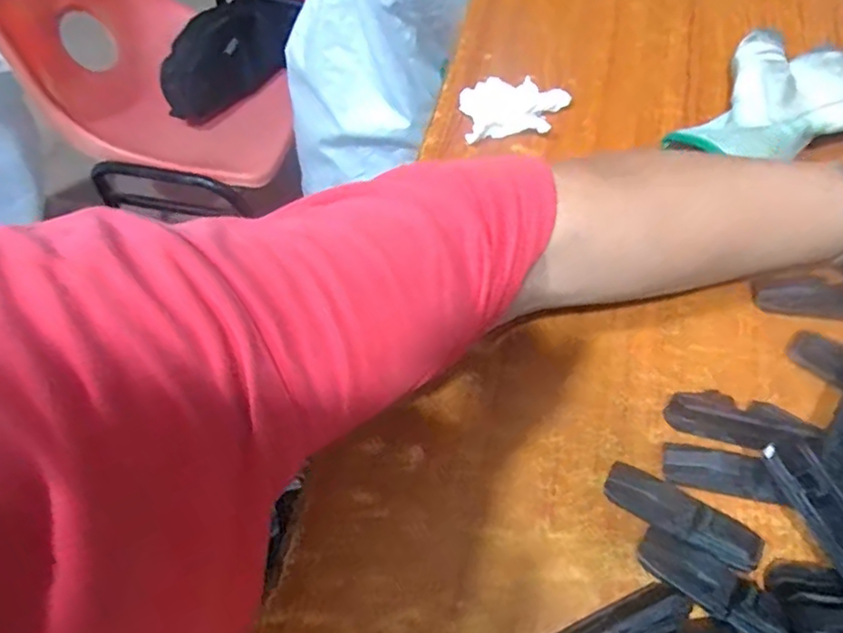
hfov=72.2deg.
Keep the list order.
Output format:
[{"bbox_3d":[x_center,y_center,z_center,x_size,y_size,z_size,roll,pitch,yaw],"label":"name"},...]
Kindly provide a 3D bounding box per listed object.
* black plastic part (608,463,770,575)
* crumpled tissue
[{"bbox_3d":[0.125,0.098,0.281,0.072,0.015,0.020,30,67,18],"label":"black plastic part"},{"bbox_3d":[0.068,-0.151,0.417,0.076,0.018,0.048,-5,61,0],"label":"crumpled tissue"}]

